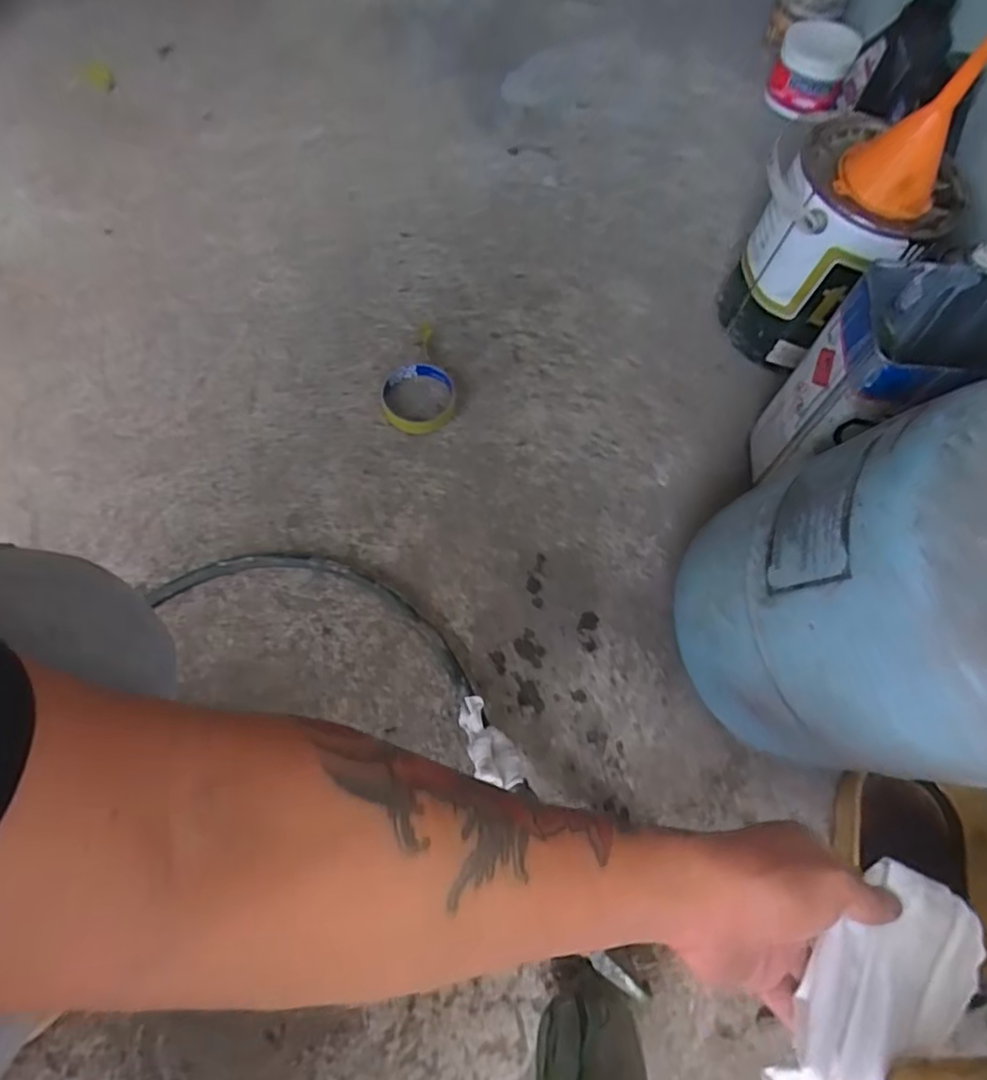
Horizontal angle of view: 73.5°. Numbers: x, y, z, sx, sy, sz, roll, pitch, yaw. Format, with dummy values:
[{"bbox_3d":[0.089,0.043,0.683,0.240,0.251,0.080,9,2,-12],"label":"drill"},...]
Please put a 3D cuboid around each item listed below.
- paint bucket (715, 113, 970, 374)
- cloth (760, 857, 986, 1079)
[{"bbox_3d":[0.352,-0.307,0.733,0.165,0.208,0.165,1,66,-3],"label":"paint bucket"},{"bbox_3d":[0.194,0.235,0.334,0.070,0.022,0.135,42,79,14],"label":"cloth"}]

